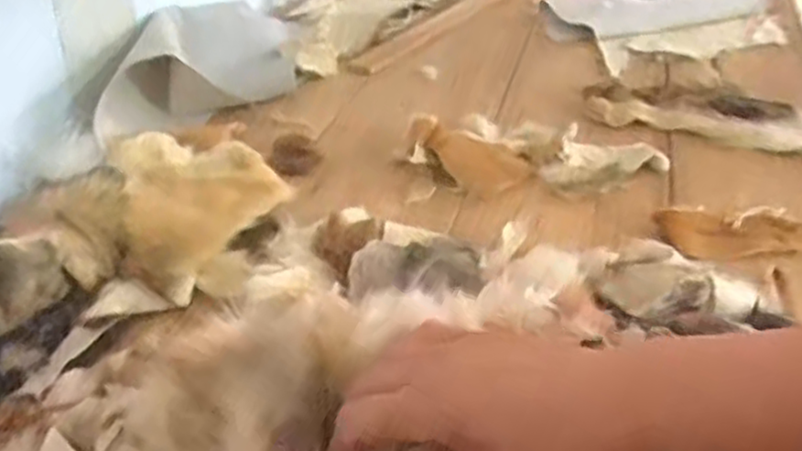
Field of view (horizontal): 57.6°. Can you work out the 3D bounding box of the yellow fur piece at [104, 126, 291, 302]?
[{"bbox_3d":[-0.233,-0.025,0.745,0.179,0.058,0.183,15,40,28],"label":"yellow fur piece"}]

